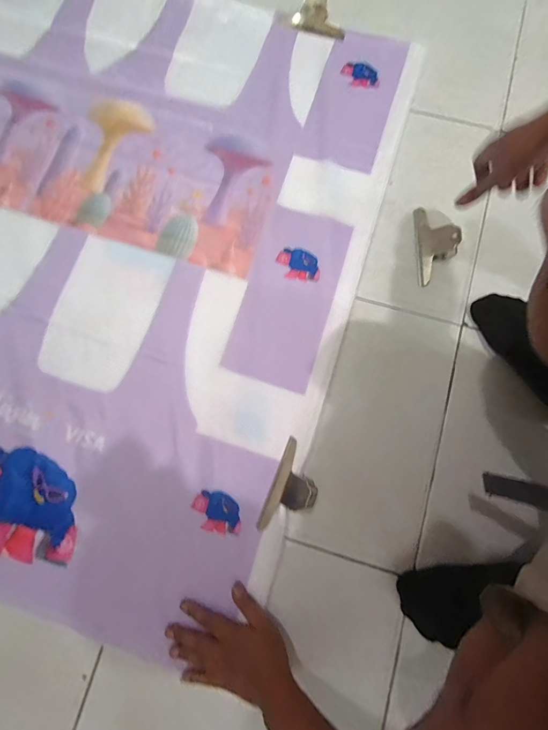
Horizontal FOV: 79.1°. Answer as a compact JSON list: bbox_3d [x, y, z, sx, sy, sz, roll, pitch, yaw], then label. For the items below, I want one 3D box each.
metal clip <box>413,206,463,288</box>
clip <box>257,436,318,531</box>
[{"bbox_3d":[0.282,-0.208,0.567,0.067,0.037,0.143,2,80,0],"label":"metal clip"},{"bbox_3d":[0.032,0.187,0.491,0.068,0.029,0.136,20,80,3],"label":"clip"}]

